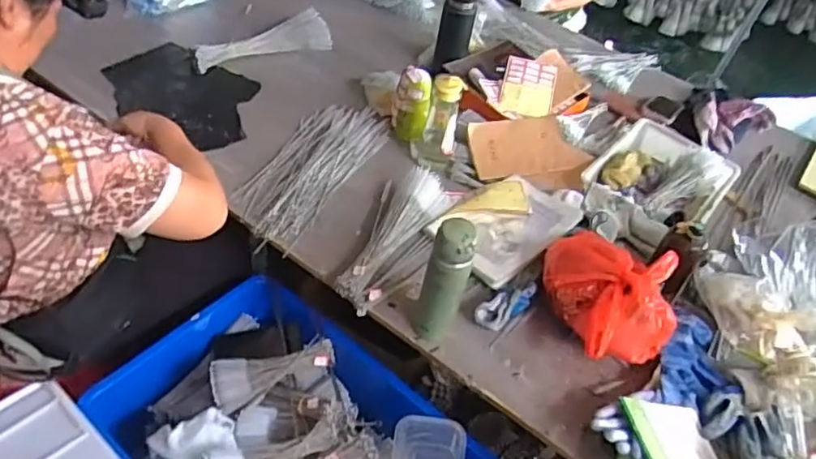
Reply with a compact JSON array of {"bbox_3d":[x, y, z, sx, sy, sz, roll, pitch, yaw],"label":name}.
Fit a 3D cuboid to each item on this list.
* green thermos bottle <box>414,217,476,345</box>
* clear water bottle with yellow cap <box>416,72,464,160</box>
[{"bbox_3d":[0.056,0.079,0.952,0.066,0.209,0.068,18,44,4],"label":"green thermos bottle"},{"bbox_3d":[0.067,-0.224,1.258,0.072,0.182,0.068,13,44,-2],"label":"clear water bottle with yellow cap"}]

